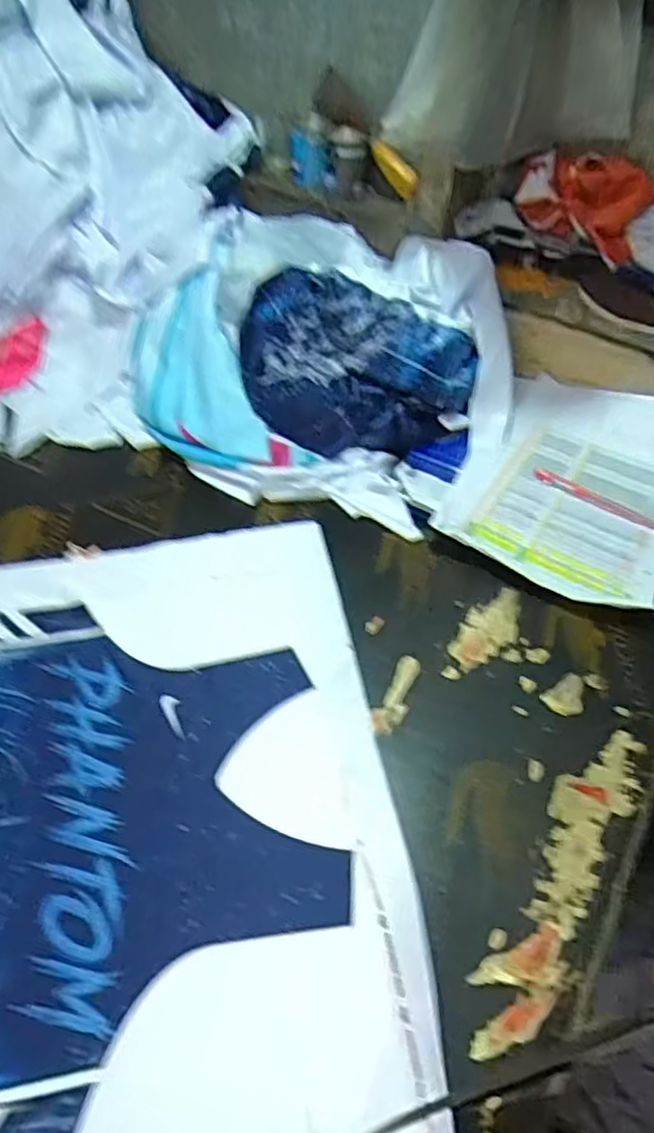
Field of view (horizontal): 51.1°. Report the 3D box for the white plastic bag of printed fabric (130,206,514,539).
[{"bbox_3d":[-0.016,-0.231,0.760,0.427,0.180,0.286,19,49,14],"label":"white plastic bag of printed fabric"}]

